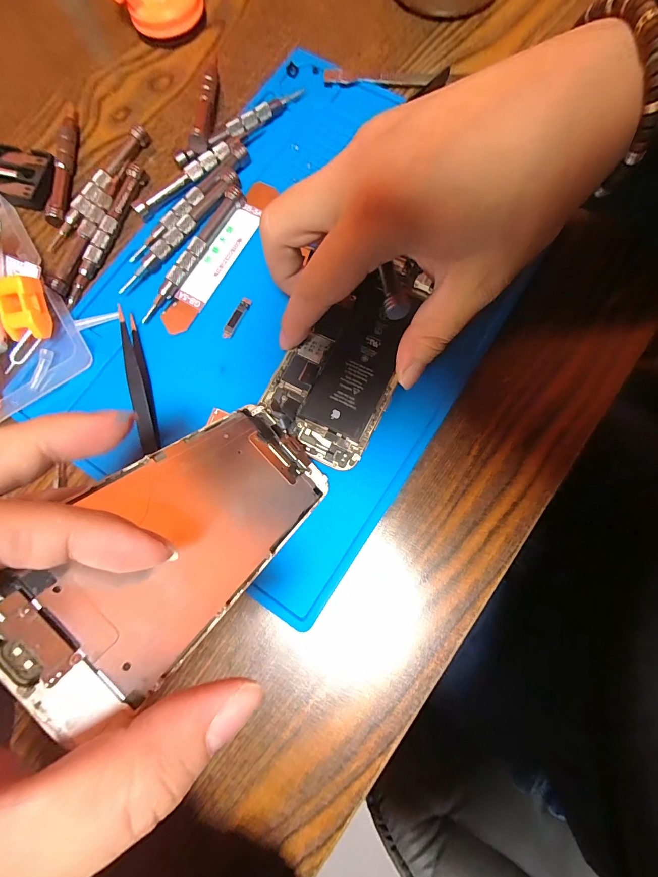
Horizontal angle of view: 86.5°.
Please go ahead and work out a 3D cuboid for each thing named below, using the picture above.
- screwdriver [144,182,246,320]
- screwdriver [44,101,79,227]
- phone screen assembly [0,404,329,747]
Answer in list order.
[{"bbox_3d":[-0.086,-0.116,0.220,0.012,0.010,0.101,31,83,6],"label":"screwdriver"},{"bbox_3d":[-0.181,-0.190,0.240,0.013,0.010,0.094,-3,81,1],"label":"screwdriver"},{"bbox_3d":[-0.050,0.031,0.138,0.061,0.130,0.004,48,127,-1],"label":"phone screen assembly"}]

